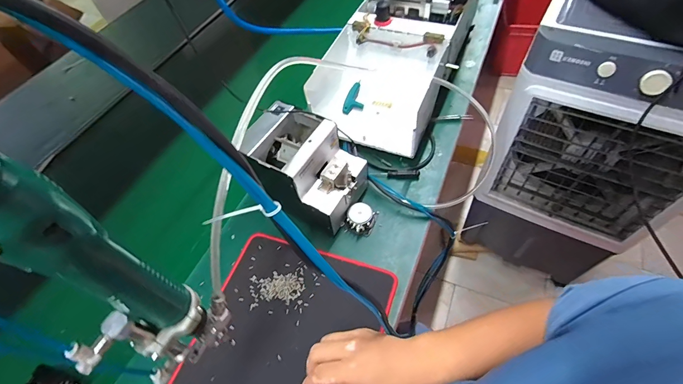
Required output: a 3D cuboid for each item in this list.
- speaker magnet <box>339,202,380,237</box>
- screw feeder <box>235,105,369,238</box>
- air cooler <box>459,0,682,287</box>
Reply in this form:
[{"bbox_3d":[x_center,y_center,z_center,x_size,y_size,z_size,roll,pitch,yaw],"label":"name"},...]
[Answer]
[{"bbox_3d":[0.034,0.045,0.587,0.052,0.029,0.054,16,59,16],"label":"speaker magnet"},{"bbox_3d":[-0.055,-0.041,0.581,0.167,0.150,0.130,24,62,21],"label":"screw feeder"},{"bbox_3d":[0.618,-0.064,0.903,0.403,0.779,0.262,25,62,21],"label":"air cooler"}]

